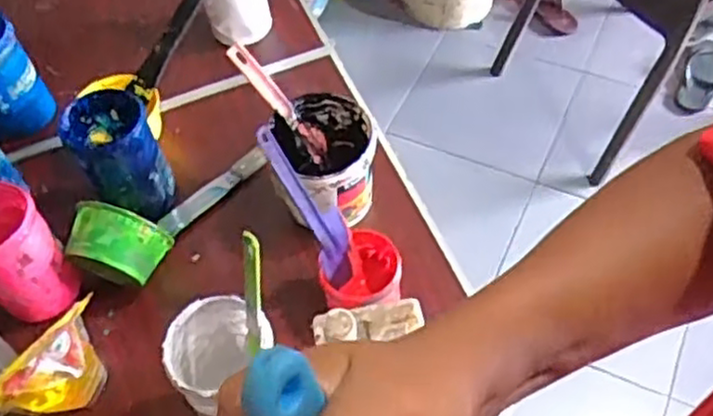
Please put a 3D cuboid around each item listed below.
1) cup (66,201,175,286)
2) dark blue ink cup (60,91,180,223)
[{"bbox_3d":[-0.267,0.043,0.813,0.096,0.078,0.060,9,56,10],"label":"cup"},{"bbox_3d":[-0.287,-0.059,0.886,0.094,0.161,0.086,-2,55,2],"label":"dark blue ink cup"}]

